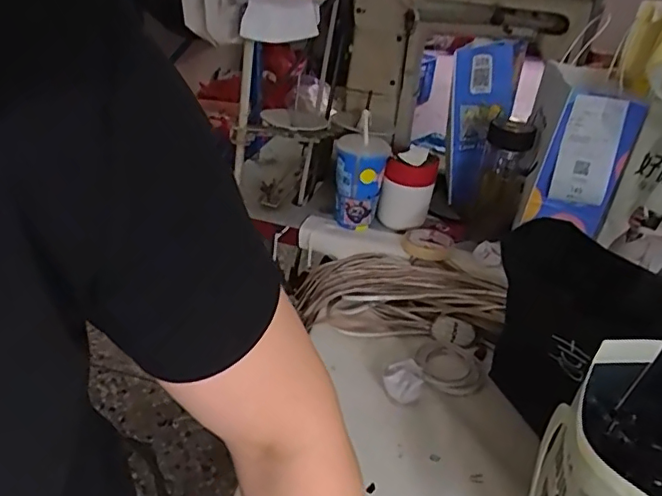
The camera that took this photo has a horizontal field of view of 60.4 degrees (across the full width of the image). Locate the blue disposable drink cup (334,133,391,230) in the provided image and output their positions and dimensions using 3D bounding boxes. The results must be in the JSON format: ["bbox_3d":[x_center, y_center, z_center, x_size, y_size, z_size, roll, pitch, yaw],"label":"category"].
[{"bbox_3d":[0.052,-0.122,1.052,0.094,0.143,0.098,9,32,6],"label":"blue disposable drink cup"}]

